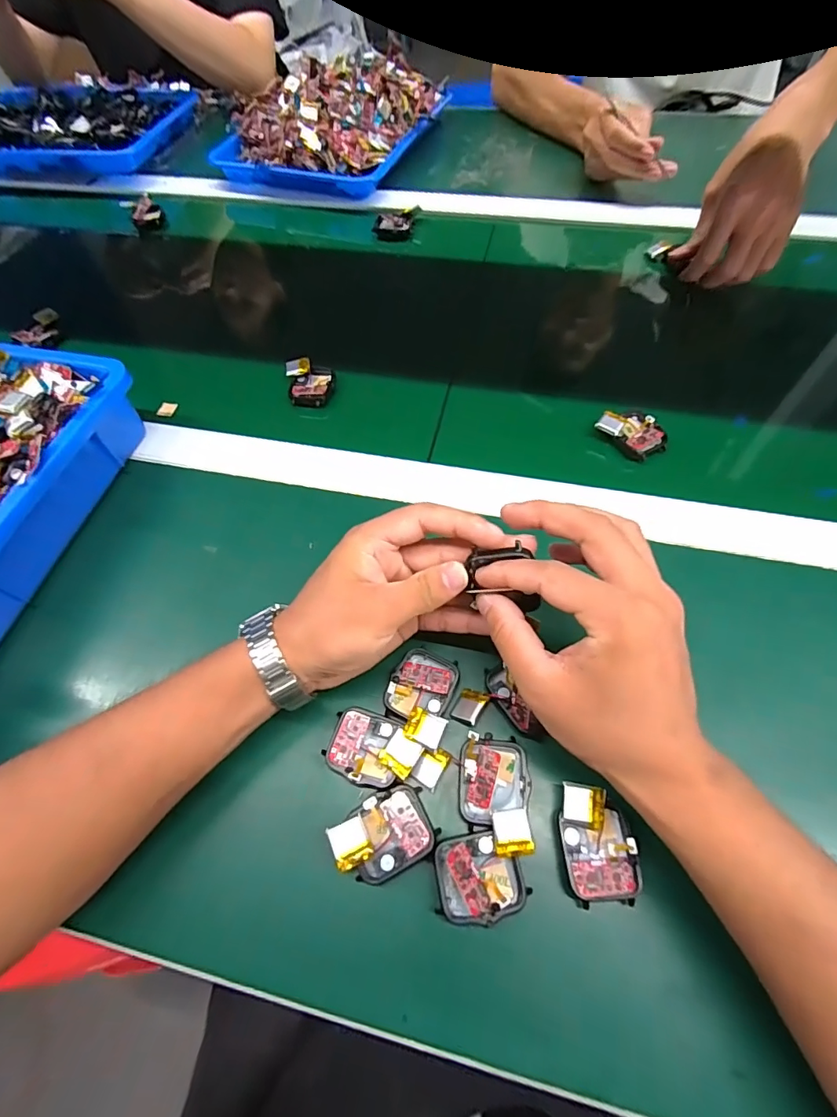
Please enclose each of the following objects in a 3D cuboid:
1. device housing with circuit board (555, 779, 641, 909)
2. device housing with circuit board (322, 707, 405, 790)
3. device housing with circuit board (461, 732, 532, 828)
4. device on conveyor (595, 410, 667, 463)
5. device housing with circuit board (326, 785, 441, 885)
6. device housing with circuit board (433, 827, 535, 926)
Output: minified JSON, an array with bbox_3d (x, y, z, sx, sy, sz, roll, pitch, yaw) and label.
[{"bbox_3d":[0.093,0.149,0.251,0.037,0.019,0.053,-5,61,0],"label":"device housing with circuit board"},{"bbox_3d":[-0.031,0.109,0.276,0.041,0.010,0.038,15,63,10],"label":"device housing with circuit board"},{"bbox_3d":[0.042,0.123,0.263,0.038,0.018,0.044,5,62,5],"label":"device housing with circuit board"},{"bbox_3d":[0.179,-0.106,0.391,0.054,0.015,0.041,33,68,19],"label":"device on conveyor"},{"bbox_3d":[-0.018,0.148,0.254,0.050,0.020,0.038,-26,63,-11],"label":"device housing with circuit board"},{"bbox_3d":[0.032,0.165,0.247,0.045,0.019,0.038,-2,61,2],"label":"device housing with circuit board"}]

